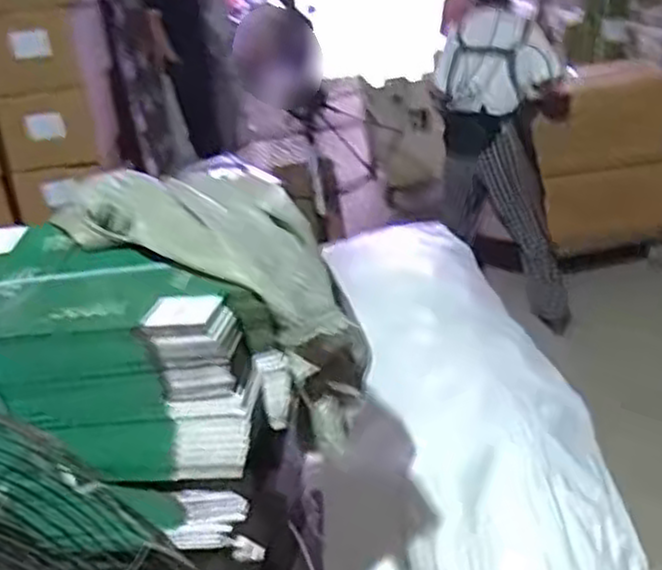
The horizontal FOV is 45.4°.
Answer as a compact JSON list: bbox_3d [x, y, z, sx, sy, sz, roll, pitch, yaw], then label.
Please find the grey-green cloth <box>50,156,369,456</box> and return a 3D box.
[{"bbox_3d":[-0.141,-0.025,1.226,0.548,0.247,0.266,37,42,15],"label":"grey-green cloth"}]

